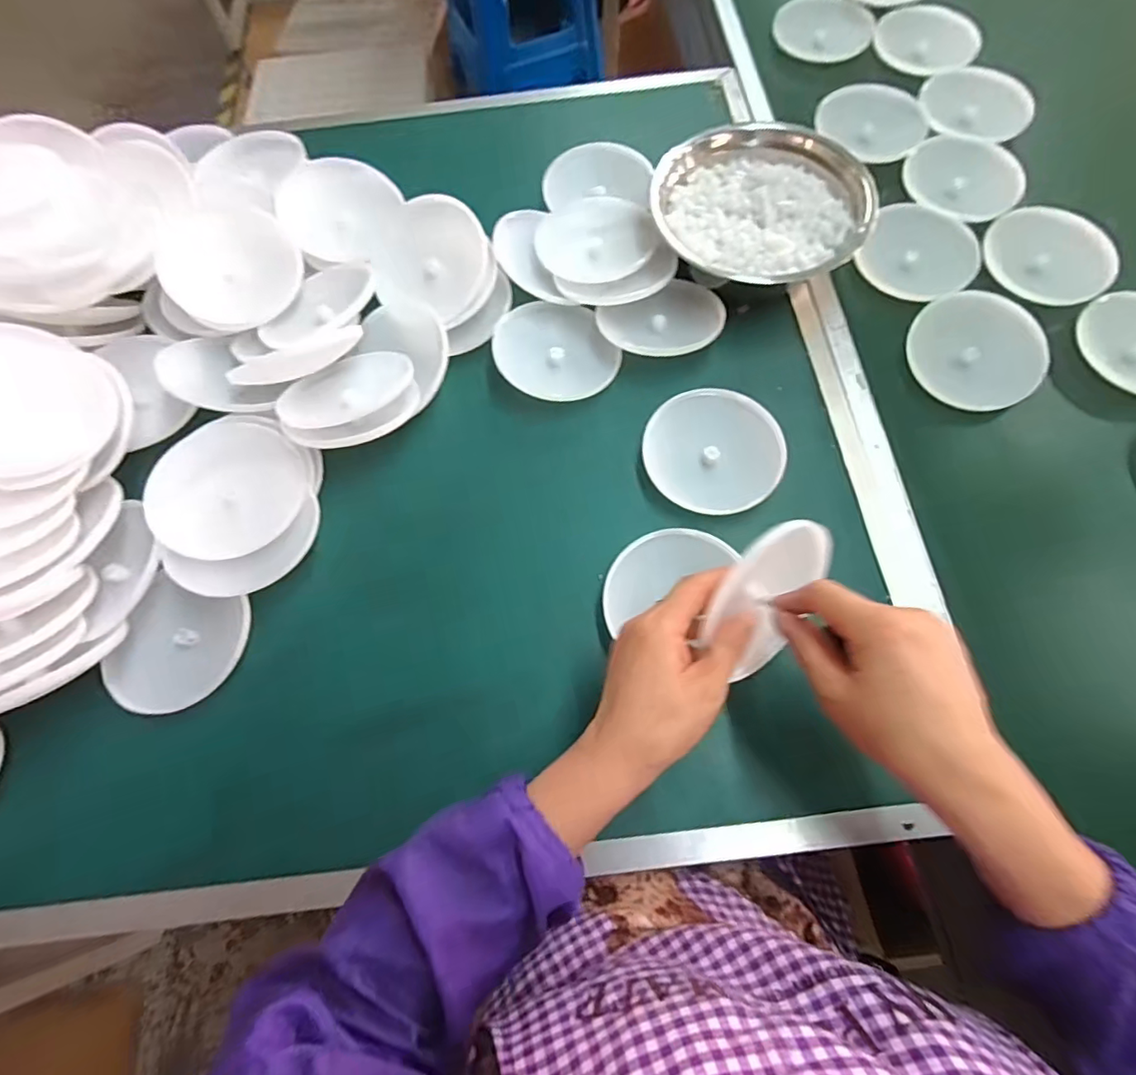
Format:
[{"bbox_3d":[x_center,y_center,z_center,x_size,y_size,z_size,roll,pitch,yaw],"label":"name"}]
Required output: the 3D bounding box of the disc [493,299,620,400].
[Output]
[{"bbox_3d":[-0.011,-0.167,0.493,0.103,0.020,0.095,-1,70,2],"label":"disc"}]

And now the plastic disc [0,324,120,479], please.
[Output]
[{"bbox_3d":[-0.405,-0.103,0.399,0.115,0.019,0.111,5,80,-32],"label":"plastic disc"}]

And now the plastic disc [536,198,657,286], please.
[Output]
[{"bbox_3d":[0.026,-0.284,0.522,0.108,0.017,0.085,-15,70,-3],"label":"plastic disc"}]

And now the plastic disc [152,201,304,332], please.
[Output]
[{"bbox_3d":[-0.303,-0.249,0.491,0.110,0.022,0.110,0,91,-13],"label":"plastic disc"}]

